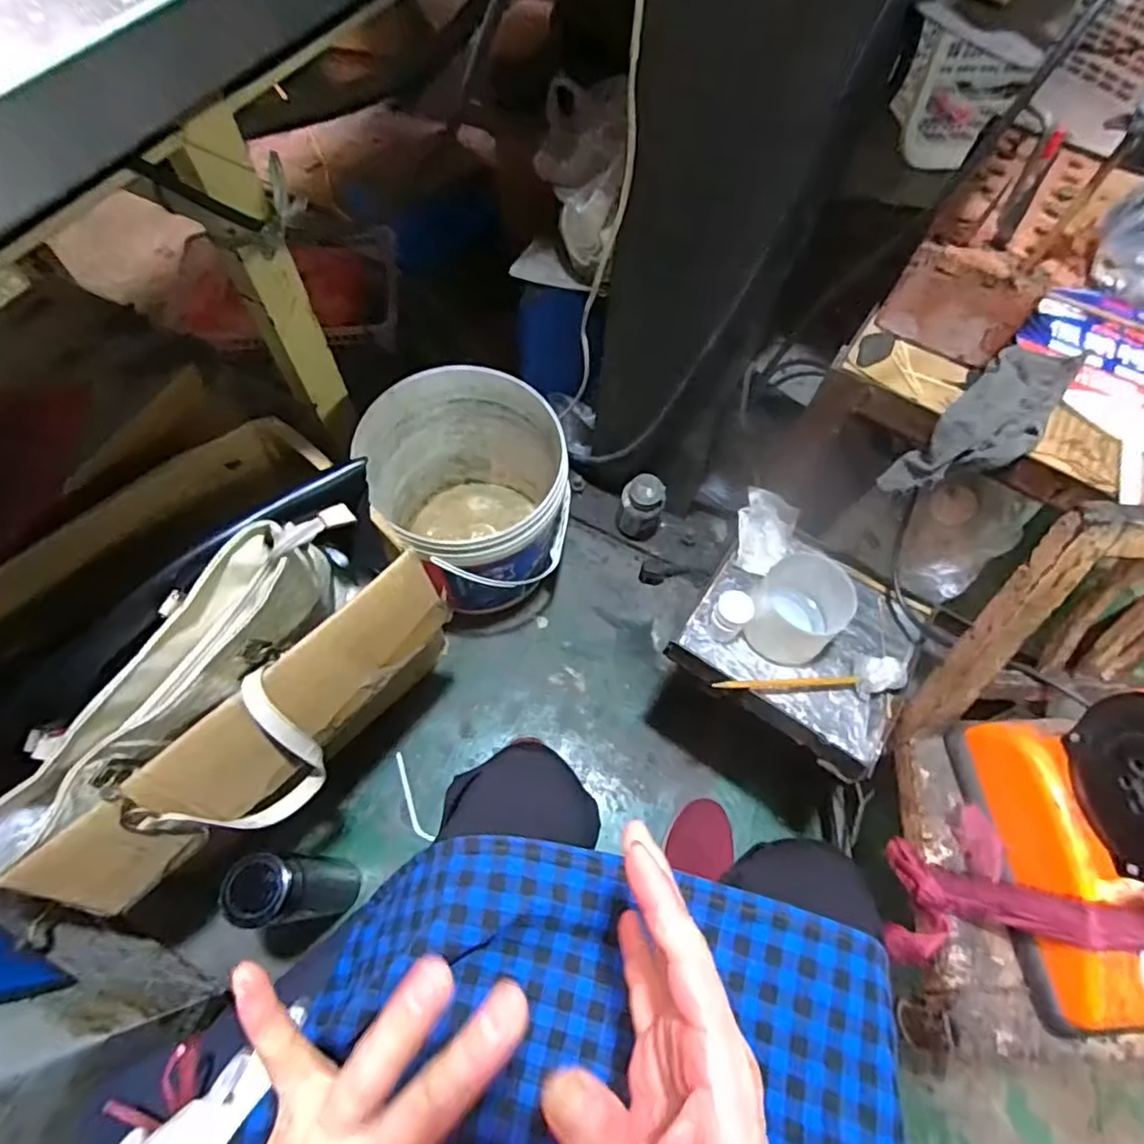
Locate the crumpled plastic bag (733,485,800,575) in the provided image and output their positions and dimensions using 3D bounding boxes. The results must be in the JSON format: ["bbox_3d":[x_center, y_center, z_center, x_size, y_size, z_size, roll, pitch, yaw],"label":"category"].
[{"bbox_3d":[0.216,-0.040,0.692,0.061,0.032,0.095,20,64,6],"label":"crumpled plastic bag"}]

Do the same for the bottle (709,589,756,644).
[{"bbox_3d":[0.161,0.045,0.626,0.035,0.046,0.036,2,64,-3],"label":"bottle"}]

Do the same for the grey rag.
[{"bbox_3d":[0.365,-0.131,0.532,0.182,0.055,0.073,-40,71,3],"label":"grey rag"}]

